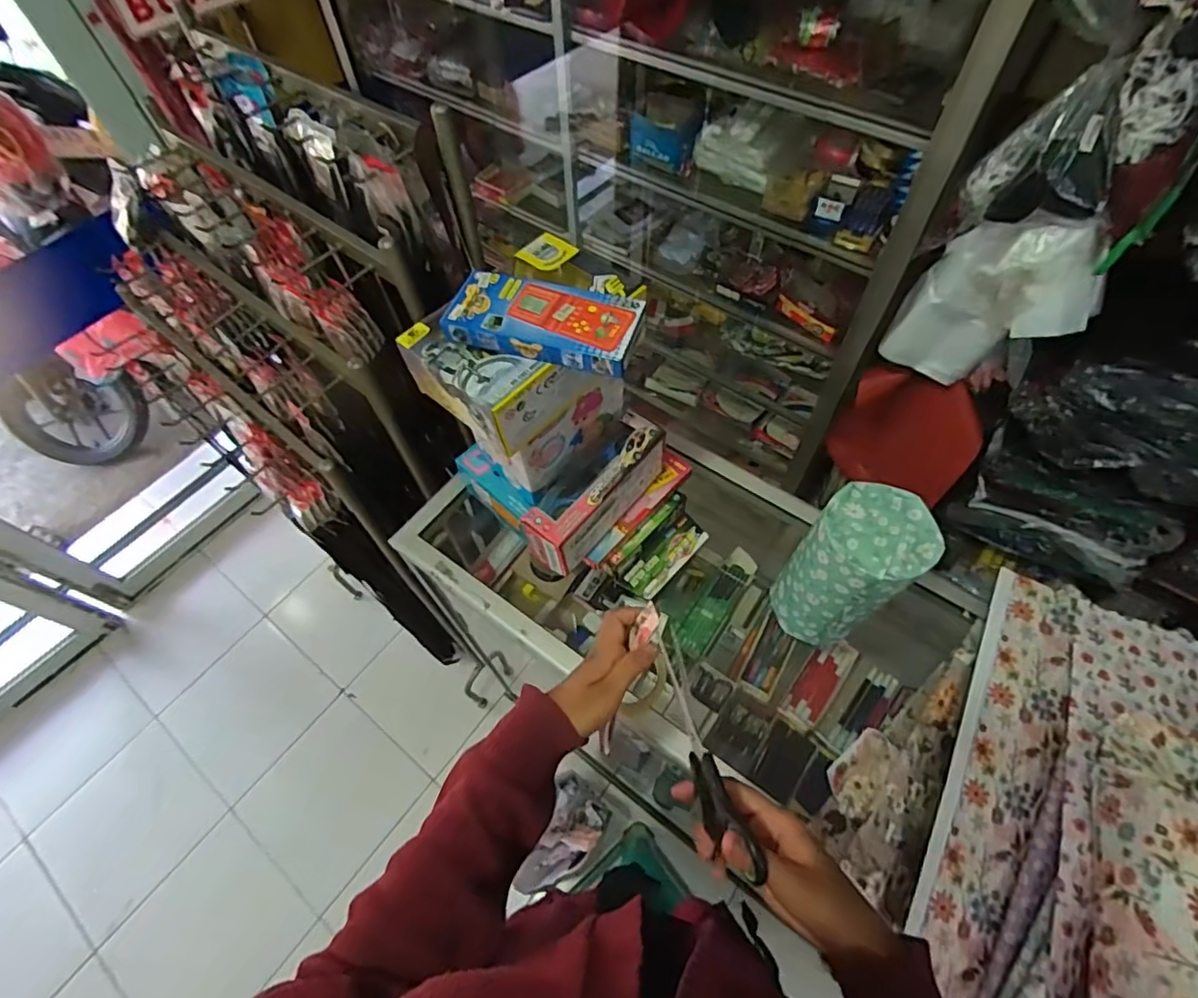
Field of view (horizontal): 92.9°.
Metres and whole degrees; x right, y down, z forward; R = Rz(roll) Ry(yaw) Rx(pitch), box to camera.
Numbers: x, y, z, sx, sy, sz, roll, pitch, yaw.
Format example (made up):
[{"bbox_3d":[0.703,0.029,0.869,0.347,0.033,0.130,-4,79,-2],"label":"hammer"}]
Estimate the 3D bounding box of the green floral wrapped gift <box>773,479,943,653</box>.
[{"bbox_3d":[0.273,0.079,0.627,0.112,0.187,0.105,-34,64,-16],"label":"green floral wrapped gift"}]

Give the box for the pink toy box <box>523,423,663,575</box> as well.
[{"bbox_3d":[-0.001,-0.006,0.683,0.055,0.081,0.198,34,67,20],"label":"pink toy box"}]

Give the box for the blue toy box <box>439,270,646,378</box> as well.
[{"bbox_3d":[-0.051,-0.167,0.534,0.176,0.026,0.081,14,61,10],"label":"blue toy box"}]

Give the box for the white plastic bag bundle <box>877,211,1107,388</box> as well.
[{"bbox_3d":[0.650,-0.319,0.946,0.242,0.346,0.112,31,66,19],"label":"white plastic bag bundle"}]

